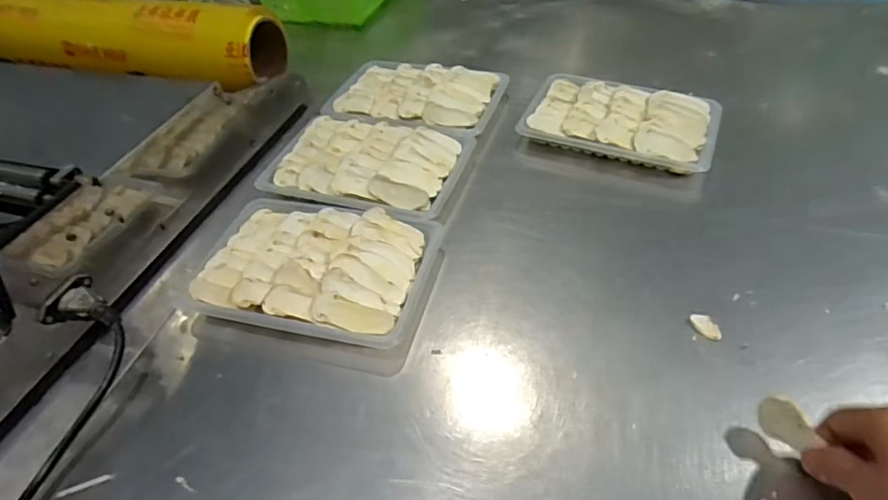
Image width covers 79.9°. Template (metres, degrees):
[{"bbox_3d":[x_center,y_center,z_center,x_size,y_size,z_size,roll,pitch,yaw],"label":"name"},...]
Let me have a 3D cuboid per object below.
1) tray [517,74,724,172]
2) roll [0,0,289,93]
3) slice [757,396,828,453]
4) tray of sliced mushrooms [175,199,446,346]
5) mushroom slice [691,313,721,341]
[{"bbox_3d":[0.207,-0.153,0.622,0.210,0.033,0.133,16,49,19],"label":"tray"},{"bbox_3d":[-0.400,-0.273,0.665,0.400,0.080,0.106,9,49,15],"label":"roll"},{"bbox_3d":[0.223,0.113,0.347,0.005,0.026,0.033,0,32,-46],"label":"slice"},{"bbox_3d":[-0.116,0.013,0.484,0.206,0.034,0.143,10,47,14],"label":"tray of sliced mushrooms"},{"bbox_3d":[0.214,0.062,0.432,0.015,0.005,0.027,-20,47,-15],"label":"mushroom slice"}]

